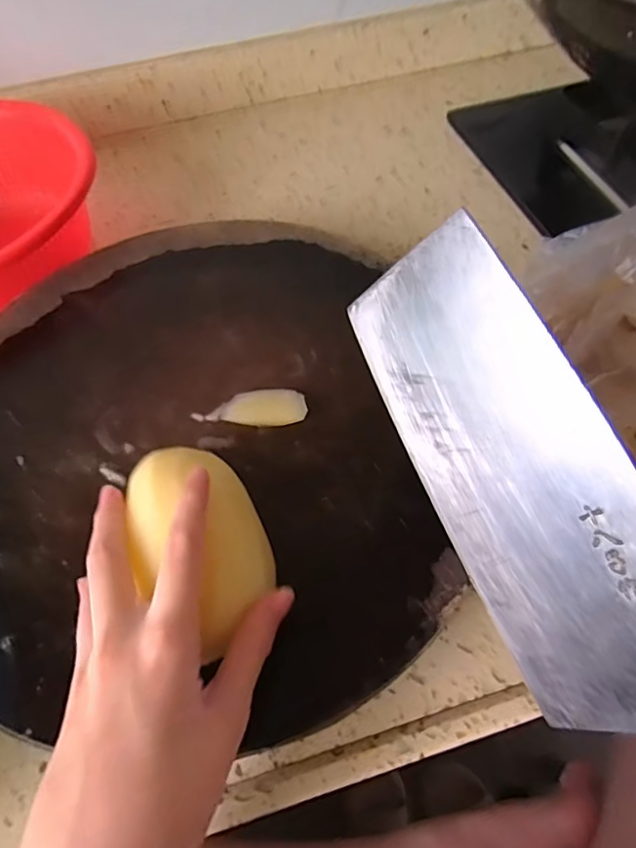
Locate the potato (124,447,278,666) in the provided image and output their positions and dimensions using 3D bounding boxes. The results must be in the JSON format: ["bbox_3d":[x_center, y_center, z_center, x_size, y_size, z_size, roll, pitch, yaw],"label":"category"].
[{"bbox_3d":[-0.052,0.052,0.249,0.054,0.035,0.098,-18,56,-12],"label":"potato"}]

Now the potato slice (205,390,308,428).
[{"bbox_3d":[-0.034,-0.010,0.310,0.055,0.005,0.024,0,57,3],"label":"potato slice"}]

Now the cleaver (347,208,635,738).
[{"bbox_3d":[0.116,0.073,0.221,0.025,0.091,0.323,-23,81,-40],"label":"cleaver"}]

